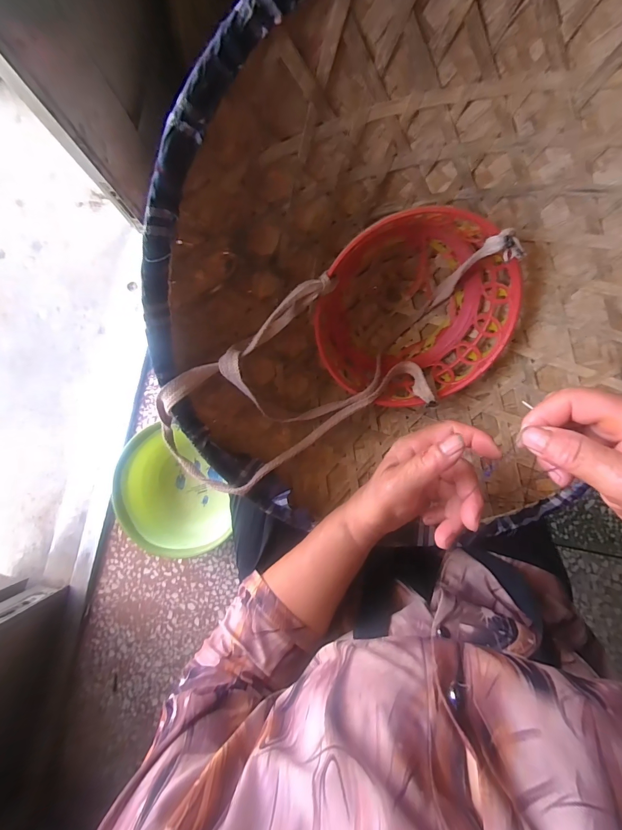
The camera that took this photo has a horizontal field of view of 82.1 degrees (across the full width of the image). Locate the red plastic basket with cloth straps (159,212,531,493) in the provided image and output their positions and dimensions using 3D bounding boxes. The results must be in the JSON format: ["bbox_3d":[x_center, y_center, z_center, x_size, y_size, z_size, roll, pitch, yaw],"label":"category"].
[{"bbox_3d":[0.044,-0.066,0.329,0.353,0.146,0.173,-31,120,-17],"label":"red plastic basket with cloth straps"}]

